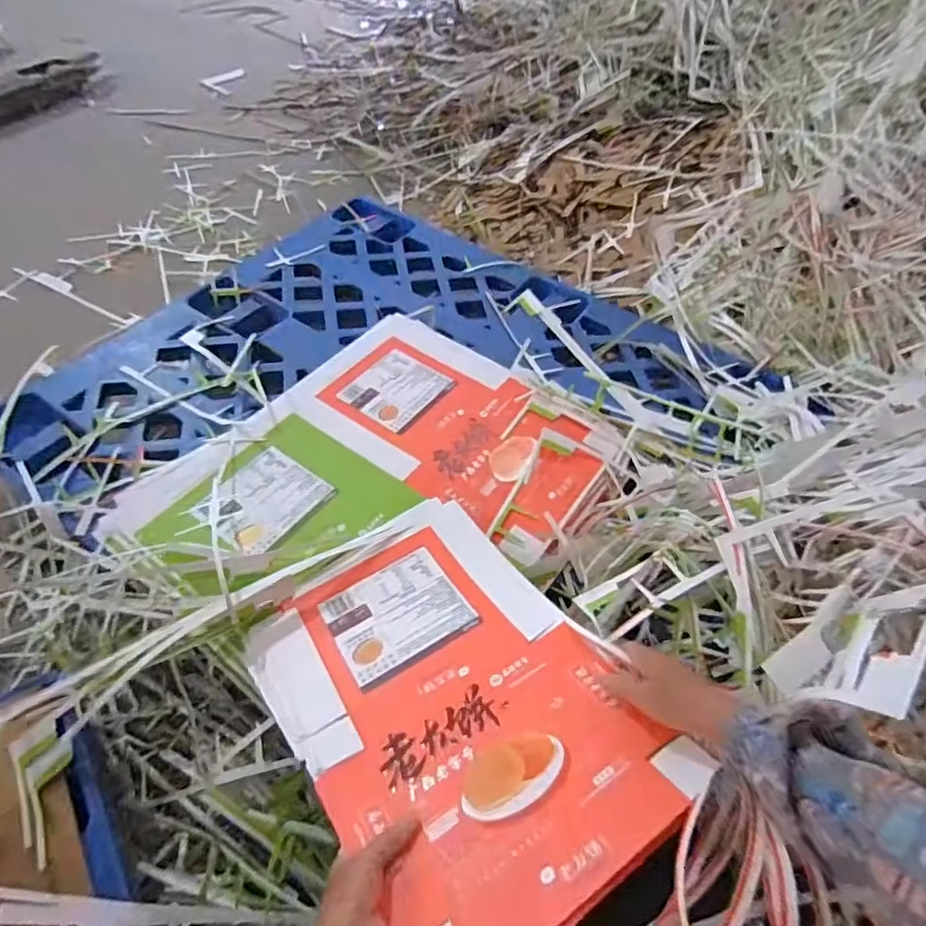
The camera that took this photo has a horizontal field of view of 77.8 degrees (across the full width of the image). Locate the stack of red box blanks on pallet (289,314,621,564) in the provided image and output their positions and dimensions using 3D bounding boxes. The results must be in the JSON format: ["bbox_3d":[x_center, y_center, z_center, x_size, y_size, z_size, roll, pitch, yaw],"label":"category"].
[{"bbox_3d":[-0.013,-0.077,0.972,0.513,0.029,0.310,32,58,18],"label":"stack of red box blanks on pallet"}]

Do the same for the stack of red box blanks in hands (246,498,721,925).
[{"bbox_3d":[-0.019,0.228,0.615,0.313,0.031,0.477,-28,36,-22],"label":"stack of red box blanks in hands"}]

